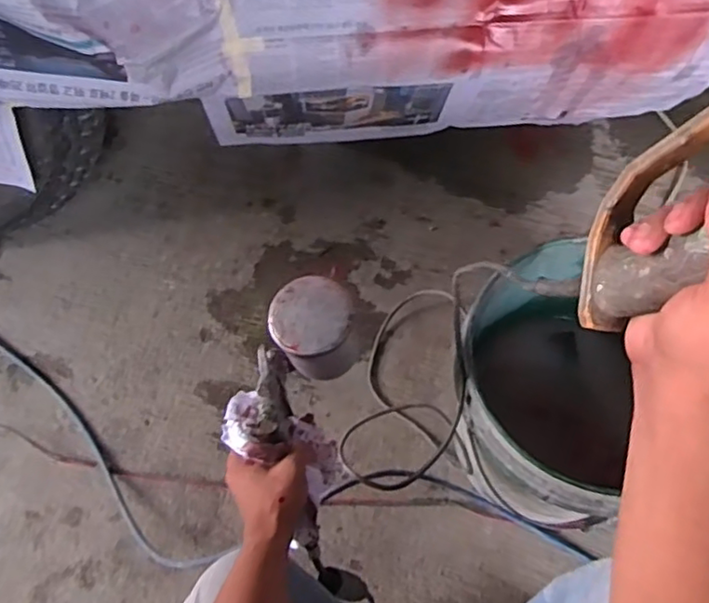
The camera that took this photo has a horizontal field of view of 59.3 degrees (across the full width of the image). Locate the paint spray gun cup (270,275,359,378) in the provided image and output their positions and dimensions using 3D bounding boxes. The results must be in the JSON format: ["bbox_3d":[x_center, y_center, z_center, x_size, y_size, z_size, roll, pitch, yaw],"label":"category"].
[{"bbox_3d":[-0.040,0.028,0.607,0.075,0.081,0.076,-1,63,1],"label":"paint spray gun cup"}]

